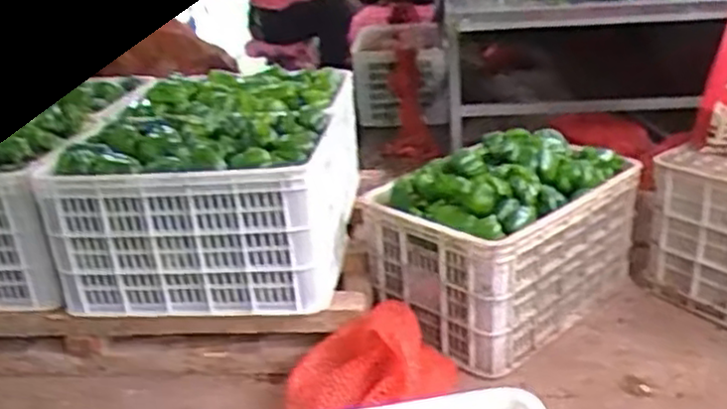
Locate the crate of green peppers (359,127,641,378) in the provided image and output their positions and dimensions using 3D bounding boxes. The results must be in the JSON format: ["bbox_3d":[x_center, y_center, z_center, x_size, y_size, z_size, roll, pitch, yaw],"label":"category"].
[{"bbox_3d":[0.292,0.054,1.572,0.501,0.336,0.322,-24,30,-37],"label":"crate of green peppers"}]

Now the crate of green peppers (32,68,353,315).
[{"bbox_3d":[-0.280,-0.043,1.499,0.466,0.320,0.517,-1,24,8],"label":"crate of green peppers"}]

